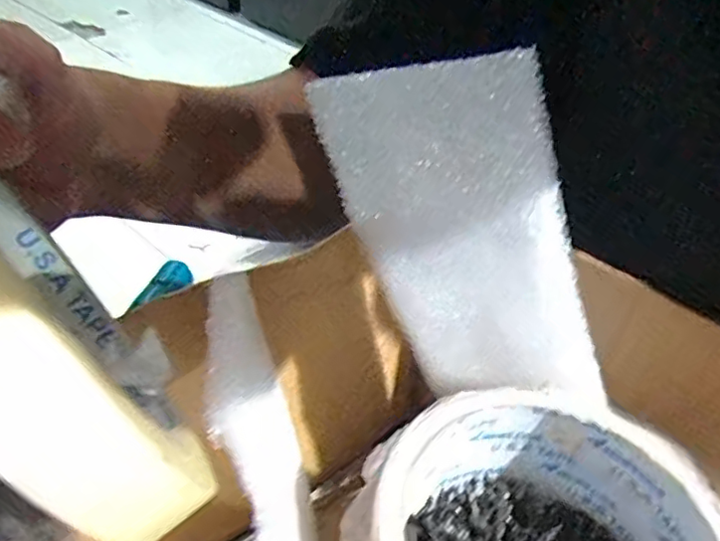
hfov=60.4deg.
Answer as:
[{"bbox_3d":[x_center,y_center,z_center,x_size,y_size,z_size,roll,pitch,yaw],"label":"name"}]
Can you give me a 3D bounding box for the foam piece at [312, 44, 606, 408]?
[{"bbox_3d":[0.029,-0.004,0.182,0.074,0.112,0.006,9,40,46],"label":"foam piece"}]

